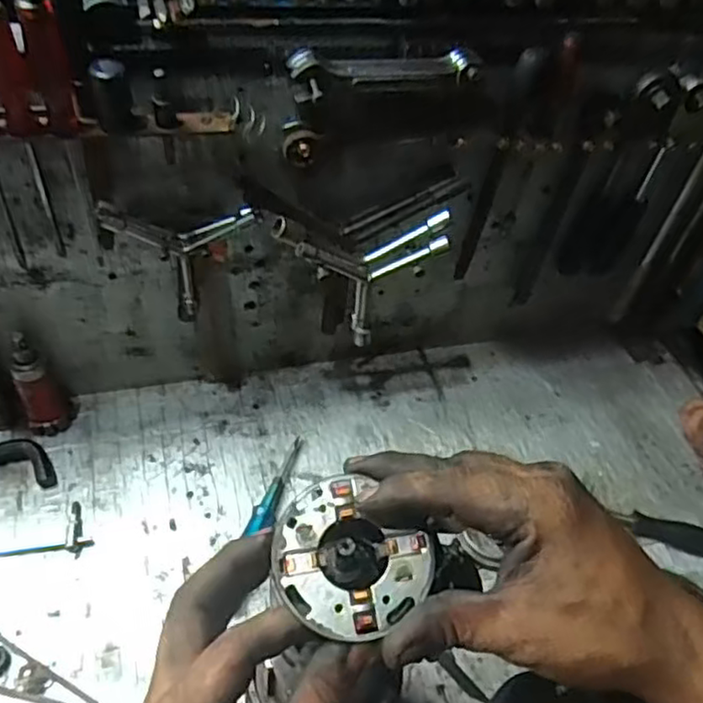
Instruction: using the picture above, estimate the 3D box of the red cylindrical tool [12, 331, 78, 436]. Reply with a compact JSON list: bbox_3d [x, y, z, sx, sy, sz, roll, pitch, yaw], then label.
[{"bbox_3d":[-0.317,0.028,0.681,0.046,0.124,0.047,4,47,-4],"label":"red cylindrical tool"}]

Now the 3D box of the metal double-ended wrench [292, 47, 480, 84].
[{"bbox_3d":[0.027,-0.225,0.527,0.150,0.013,0.035,-3,47,-10],"label":"metal double-ended wrench"}]

